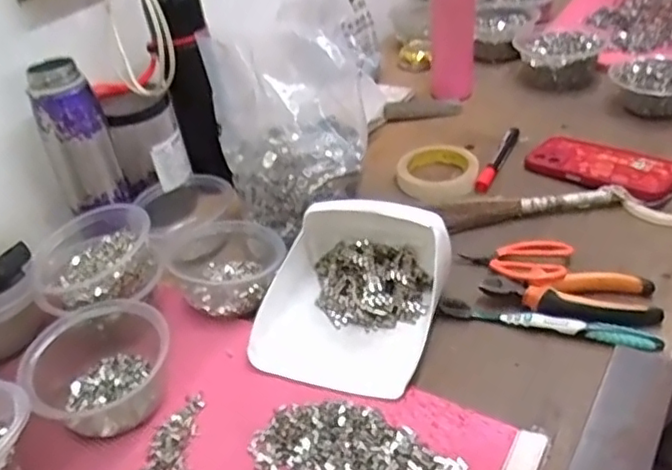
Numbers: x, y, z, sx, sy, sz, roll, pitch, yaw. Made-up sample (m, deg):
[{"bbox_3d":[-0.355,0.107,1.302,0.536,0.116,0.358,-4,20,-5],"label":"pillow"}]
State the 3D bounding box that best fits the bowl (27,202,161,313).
[{"bbox_3d":[-0.225,0.025,0.581,0.113,0.051,0.100,-6,36,4],"label":"bowl"}]

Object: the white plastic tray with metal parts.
[{"bbox_3d":[0.016,0.039,0.566,0.155,0.078,0.185,8,40,19],"label":"white plastic tray with metal parts"}]

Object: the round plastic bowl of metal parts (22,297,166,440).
[{"bbox_3d":[-0.197,0.106,0.525,0.109,0.065,0.104,-22,40,-18],"label":"round plastic bowl of metal parts"}]

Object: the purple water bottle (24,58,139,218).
[{"bbox_3d":[-0.270,-0.103,0.656,0.064,0.153,0.057,-21,38,-17],"label":"purple water bottle"}]

